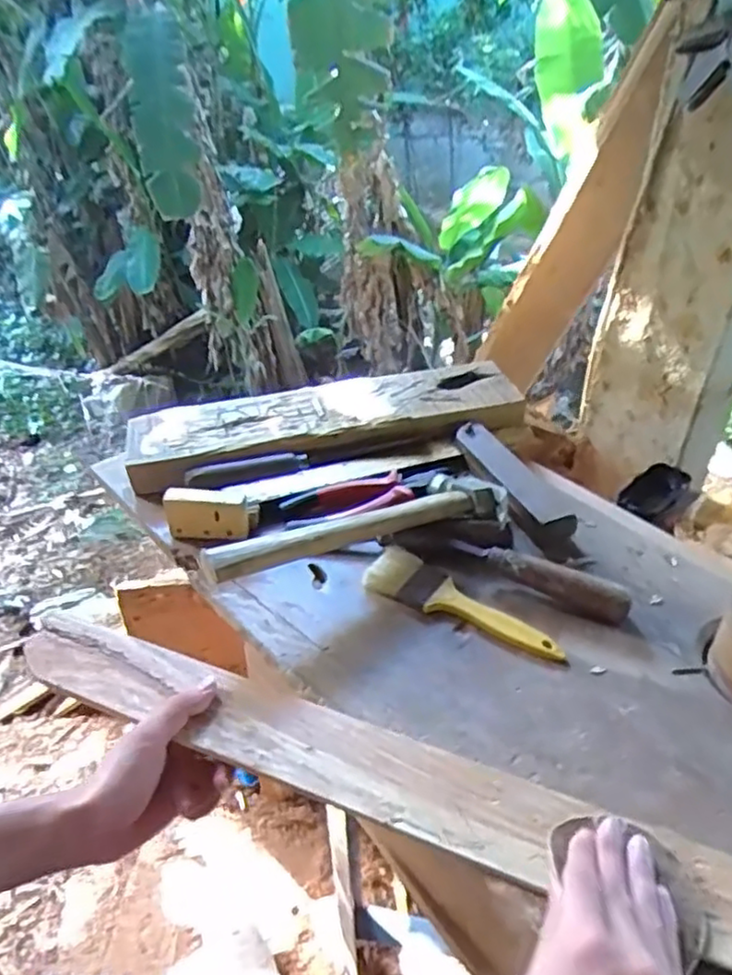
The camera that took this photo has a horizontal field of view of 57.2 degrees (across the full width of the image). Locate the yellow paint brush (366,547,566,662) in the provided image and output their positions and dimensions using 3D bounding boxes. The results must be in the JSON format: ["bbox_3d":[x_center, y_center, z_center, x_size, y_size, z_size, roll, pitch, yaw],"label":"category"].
[{"bbox_3d":[0.083,0.099,0.581,0.180,0.011,0.048,21,43,25],"label":"yellow paint brush"}]

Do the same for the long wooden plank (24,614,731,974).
[{"bbox_3d":[0.108,0.218,0.415,0.811,0.010,0.064,14,41,20],"label":"long wooden plank"}]

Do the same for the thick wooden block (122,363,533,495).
[{"bbox_3d":[-0.045,-0.081,0.800,0.464,0.033,0.139,-11,40,-12],"label":"thick wooden block"}]

